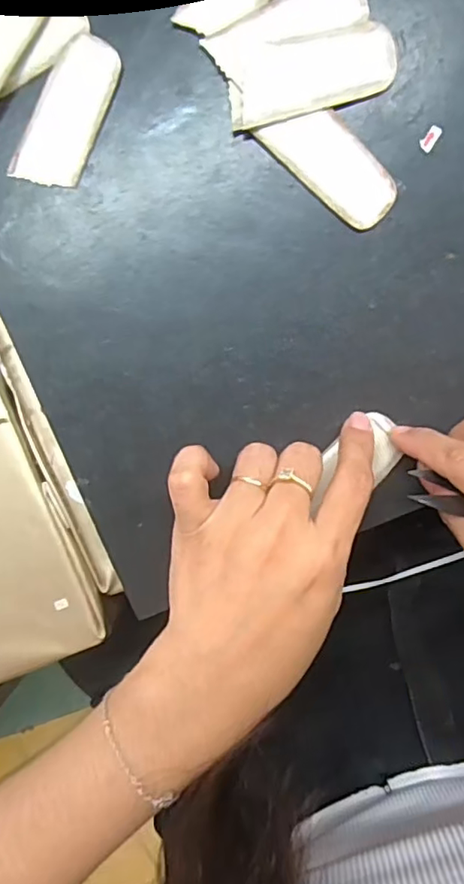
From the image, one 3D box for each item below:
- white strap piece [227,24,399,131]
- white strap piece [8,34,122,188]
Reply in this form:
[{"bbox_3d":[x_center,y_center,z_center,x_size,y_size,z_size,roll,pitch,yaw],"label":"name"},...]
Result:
[{"bbox_3d":[0.036,-0.168,0.263,0.075,0.005,0.031,-14,96,5],"label":"white strap piece"},{"bbox_3d":[-0.078,-0.156,0.273,0.031,0.004,0.070,25,98,0],"label":"white strap piece"}]

